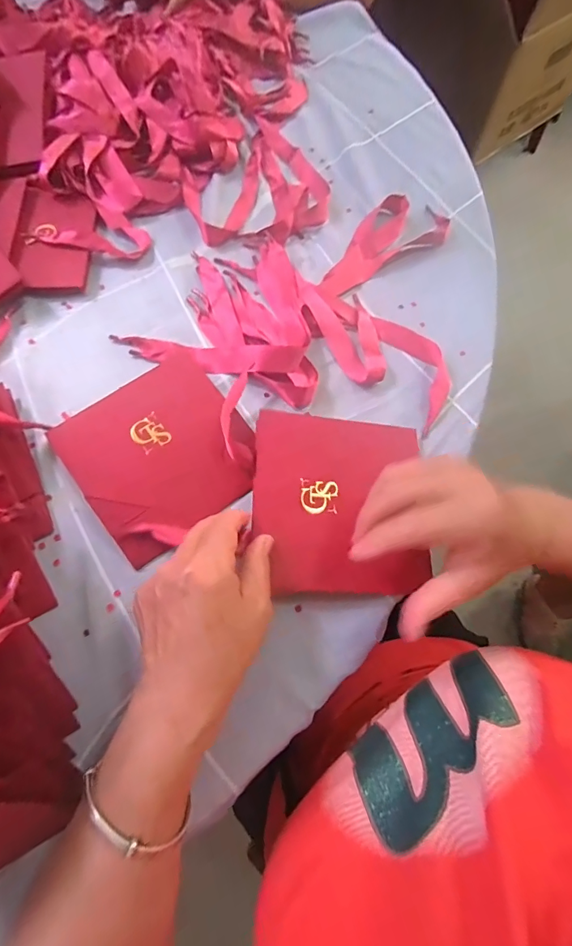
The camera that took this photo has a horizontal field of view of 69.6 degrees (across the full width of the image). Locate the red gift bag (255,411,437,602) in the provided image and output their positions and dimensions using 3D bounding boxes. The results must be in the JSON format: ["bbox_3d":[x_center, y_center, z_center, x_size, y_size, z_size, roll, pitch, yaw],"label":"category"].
[{"bbox_3d":[0.043,0.020,0.319,0.130,0.023,0.138,1,72,-2],"label":"red gift bag"}]

